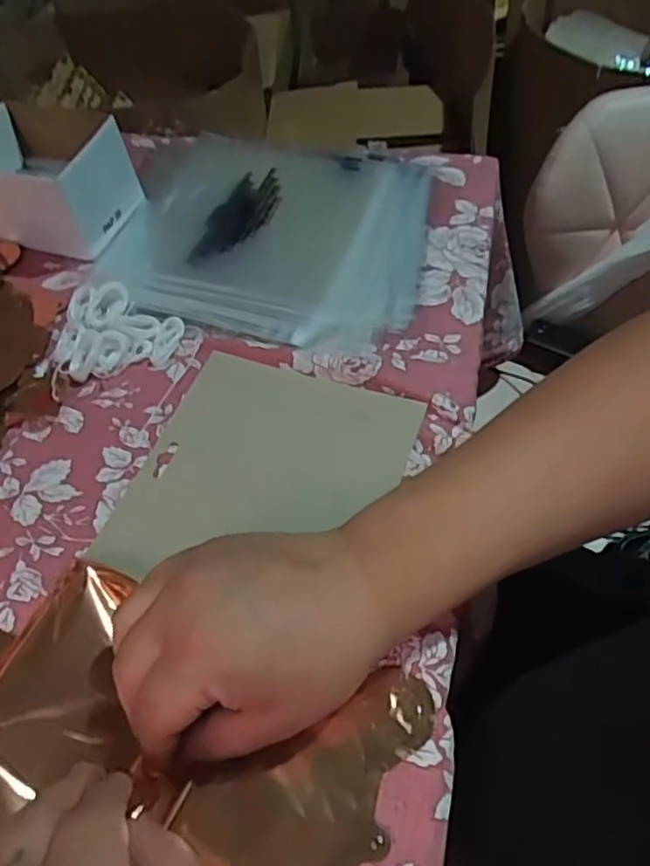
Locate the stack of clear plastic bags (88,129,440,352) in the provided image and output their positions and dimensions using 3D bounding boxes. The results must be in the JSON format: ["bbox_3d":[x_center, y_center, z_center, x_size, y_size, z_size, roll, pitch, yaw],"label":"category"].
[{"bbox_3d":[-0.053,-0.175,0.559,0.272,0.020,0.231,11,57,12],"label":"stack of clear plastic bags"}]

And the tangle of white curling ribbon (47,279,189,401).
[{"bbox_3d":[-0.157,-0.080,0.501,0.092,0.017,0.097,-8,55,-2],"label":"tangle of white curling ribbon"}]

